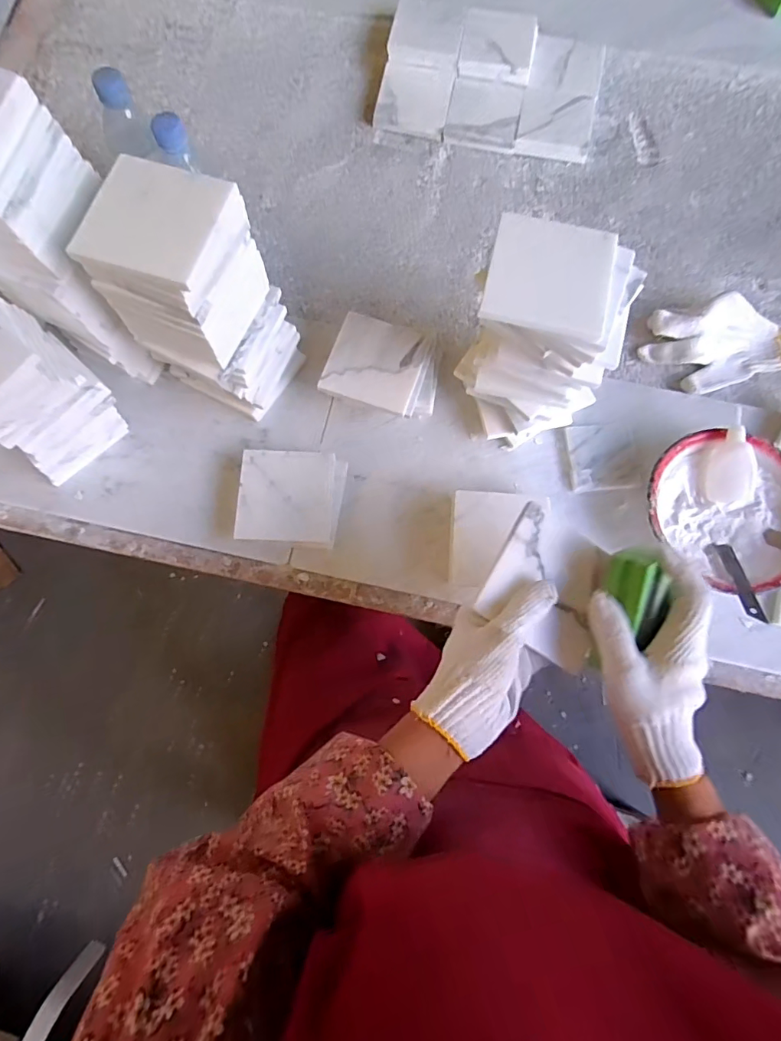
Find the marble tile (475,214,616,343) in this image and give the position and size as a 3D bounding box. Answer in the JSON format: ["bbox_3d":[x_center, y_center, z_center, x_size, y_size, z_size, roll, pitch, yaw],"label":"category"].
[{"bbox_3d":[0.133,-0.203,0.405,0.100,0.013,0.096,14,86,4],"label":"marble tile"}]

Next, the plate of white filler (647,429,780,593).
[{"bbox_3d":[0.364,-0.015,0.525,0.168,0.042,0.159,0,75,-1],"label":"plate of white filler"}]

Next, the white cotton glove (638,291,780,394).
[{"bbox_3d":[0.408,-0.219,0.595,0.179,0.048,0.102,-13,76,-5],"label":"white cotton glove"}]

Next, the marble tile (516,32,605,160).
[{"bbox_3d":[0.248,-0.615,0.709,0.101,0.030,0.211,13,75,2],"label":"marble tile"}]

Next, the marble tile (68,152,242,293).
[{"bbox_3d":[-0.186,-0.235,0.382,0.101,0.015,0.099,16,77,5],"label":"marble tile"}]

